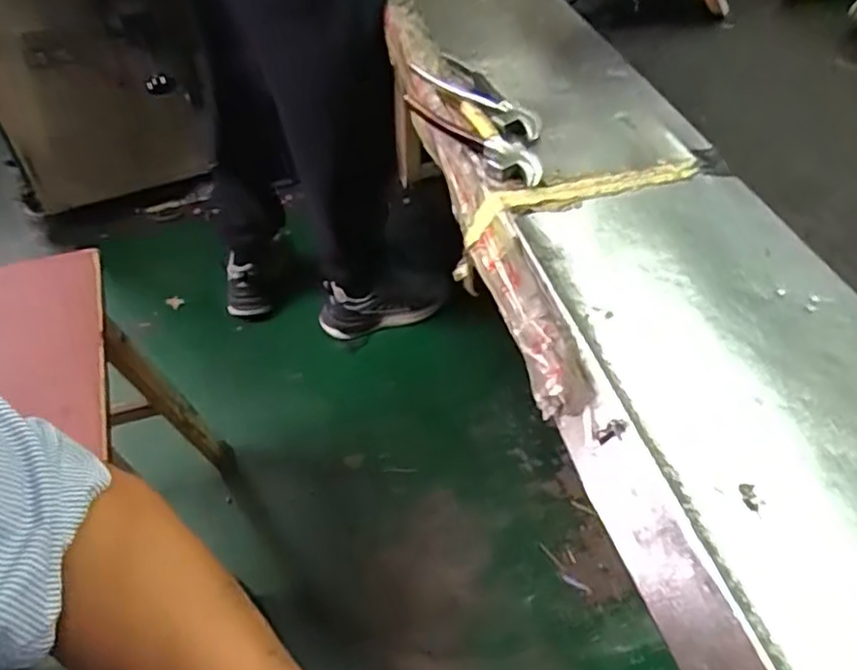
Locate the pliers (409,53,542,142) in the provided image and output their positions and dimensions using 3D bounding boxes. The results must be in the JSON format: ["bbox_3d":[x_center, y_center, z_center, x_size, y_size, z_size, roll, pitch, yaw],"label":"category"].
[{"bbox_3d":[0.058,-0.245,0.684,0.064,0.029,0.168,-31,56,-27],"label":"pliers"}]

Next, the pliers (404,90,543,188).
[{"bbox_3d":[0.044,-0.194,0.641,0.050,0.021,0.176,-23,52,-22],"label":"pliers"}]

